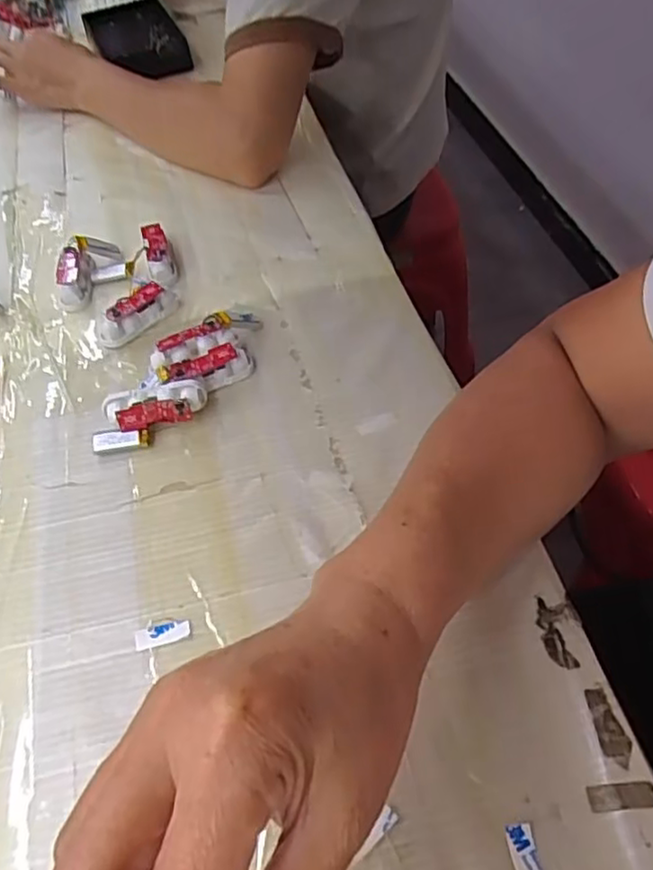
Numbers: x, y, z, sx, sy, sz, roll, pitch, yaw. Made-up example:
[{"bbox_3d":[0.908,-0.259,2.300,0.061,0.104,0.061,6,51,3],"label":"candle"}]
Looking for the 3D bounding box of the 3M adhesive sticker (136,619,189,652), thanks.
[{"bbox_3d":[-0.083,0.099,0.331,0.027,0.004,0.011,-15,54,-7],"label":"3M adhesive sticker"}]

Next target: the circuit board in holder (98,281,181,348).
[{"bbox_3d":[-0.133,-0.087,0.461,0.060,0.020,0.020,-38,60,-22],"label":"circuit board in holder"}]

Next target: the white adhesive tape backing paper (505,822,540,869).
[{"bbox_3d":[0.081,0.171,0.266,0.011,0.004,0.024,-9,53,-3],"label":"white adhesive tape backing paper"}]

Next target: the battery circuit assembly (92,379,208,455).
[{"bbox_3d":[-0.110,-0.012,0.404,0.071,0.022,0.032,-11,53,-4],"label":"battery circuit assembly"}]

